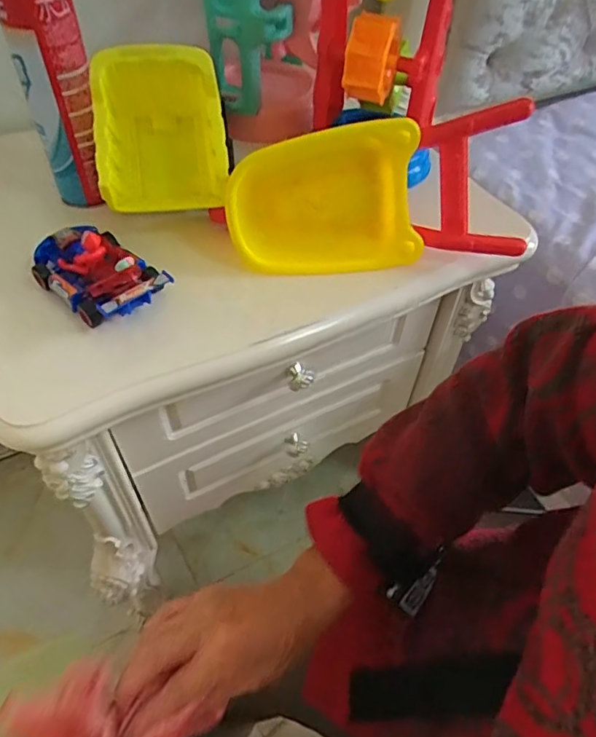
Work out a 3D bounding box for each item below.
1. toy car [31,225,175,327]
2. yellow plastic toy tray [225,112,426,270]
[{"bbox_3d":[-0.184,-0.091,0.498,0.081,0.050,0.139,-35,60,-27],"label":"toy car"},{"bbox_3d":[0.024,-0.159,0.529,0.177,0.132,0.027,-8,27,-1],"label":"yellow plastic toy tray"}]

